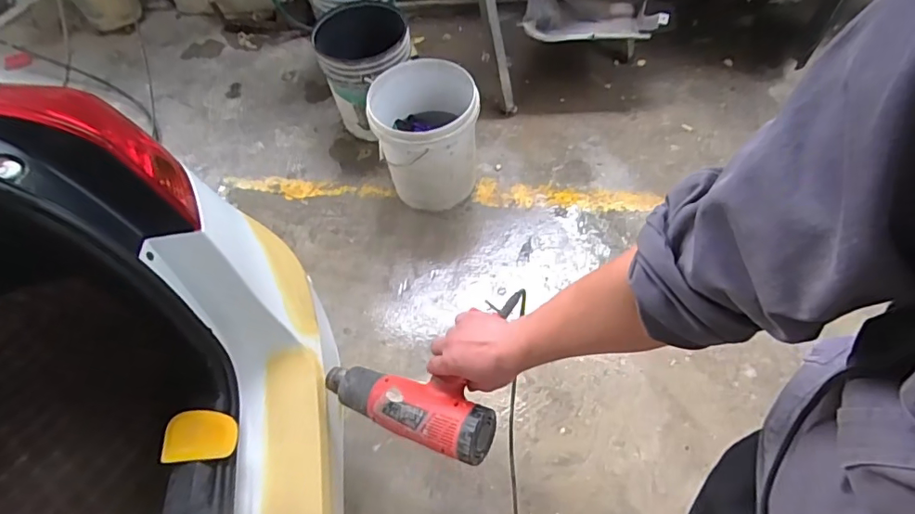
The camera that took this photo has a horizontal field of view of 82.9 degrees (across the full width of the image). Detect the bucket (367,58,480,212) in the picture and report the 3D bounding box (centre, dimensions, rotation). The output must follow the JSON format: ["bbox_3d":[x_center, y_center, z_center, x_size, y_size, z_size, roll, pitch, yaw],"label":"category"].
[{"bbox_3d":[-0.091,-0.361,1.633,0.306,0.396,0.334,-3,57,4],"label":"bucket"}]

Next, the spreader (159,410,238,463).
[{"bbox_3d":[-0.337,0.231,0.676,0.093,0.020,0.061,-6,57,2],"label":"spreader"}]

